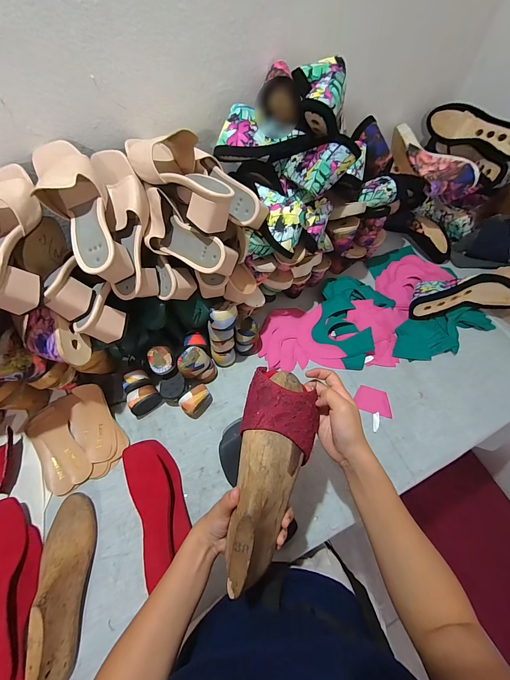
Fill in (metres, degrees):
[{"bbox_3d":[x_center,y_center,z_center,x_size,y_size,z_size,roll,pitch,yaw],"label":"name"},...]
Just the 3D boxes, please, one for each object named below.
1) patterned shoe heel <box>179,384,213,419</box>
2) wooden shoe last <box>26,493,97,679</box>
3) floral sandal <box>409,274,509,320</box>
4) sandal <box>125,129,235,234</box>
[{"bbox_3d":[-0.117,0.123,0.589,0.064,0.049,0.041,-38,69,-17],"label":"patterned shoe heel"},{"bbox_3d":[-0.287,0.364,0.437,0.073,0.081,0.237,-15,64,-7],"label":"wooden shoe last"},{"bbox_3d":[0.465,-0.105,0.661,0.214,0.084,0.079,-1,63,0],"label":"floral sandal"},{"bbox_3d":[-0.111,-0.254,0.459,0.107,0.080,0.215,-34,67,-16],"label":"sandal"}]

